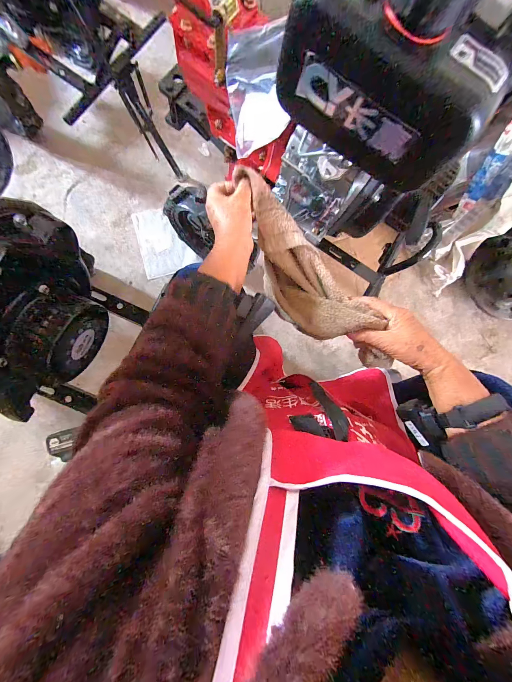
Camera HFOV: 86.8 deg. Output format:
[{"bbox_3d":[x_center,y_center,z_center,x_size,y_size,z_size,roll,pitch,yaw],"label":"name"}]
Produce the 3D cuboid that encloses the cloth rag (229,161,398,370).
[{"bbox_3d":[0.060,-0.110,0.409,0.091,0.087,0.258,-33,88,-8],"label":"cloth rag"}]

